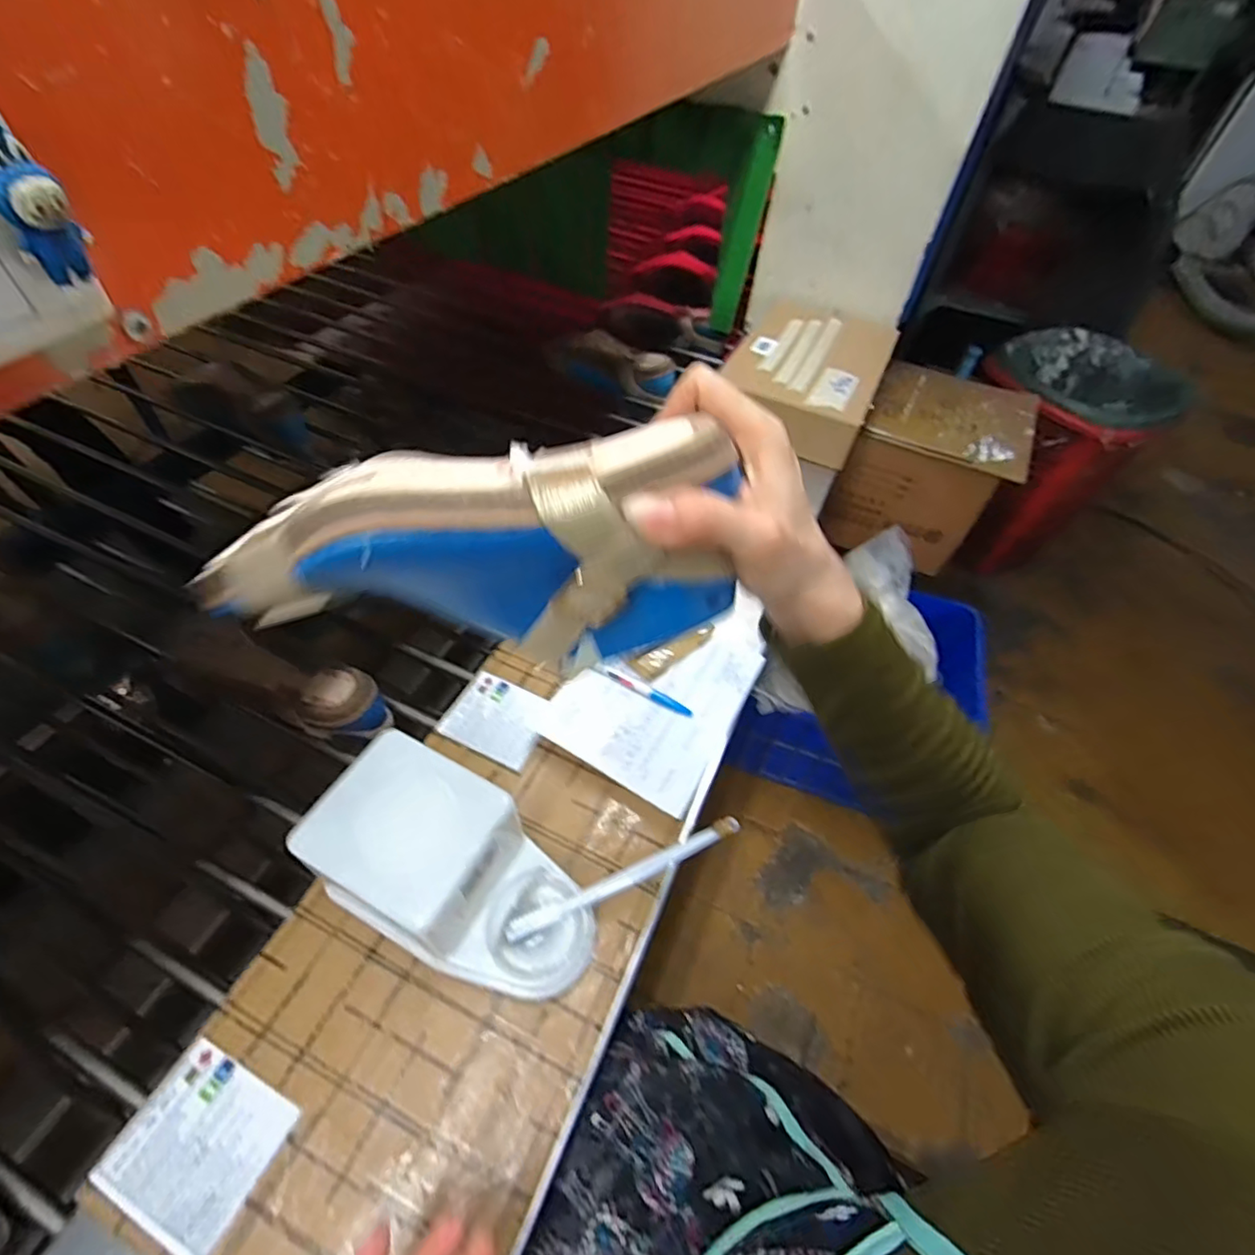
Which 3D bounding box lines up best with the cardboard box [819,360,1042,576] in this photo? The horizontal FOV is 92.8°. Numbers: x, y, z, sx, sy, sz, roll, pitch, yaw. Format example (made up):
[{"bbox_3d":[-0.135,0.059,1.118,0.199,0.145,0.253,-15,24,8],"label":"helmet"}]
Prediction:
[{"bbox_3d":[0.623,-0.345,1.251,0.298,0.251,0.376,26,55,14],"label":"cardboard box"}]

